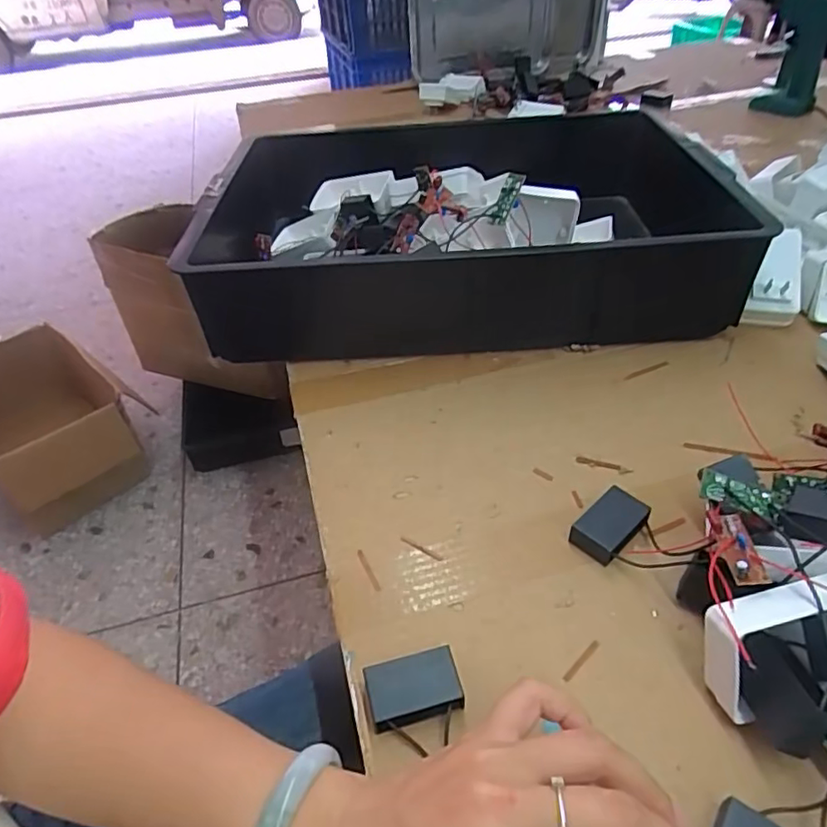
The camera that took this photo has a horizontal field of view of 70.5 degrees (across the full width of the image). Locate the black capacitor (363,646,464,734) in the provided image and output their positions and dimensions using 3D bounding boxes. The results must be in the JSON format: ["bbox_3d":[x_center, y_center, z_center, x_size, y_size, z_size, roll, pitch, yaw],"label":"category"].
[{"bbox_3d":[0.000,0.147,0.308,0.047,0.017,0.031,-12,43,-8],"label":"black capacitor"}]

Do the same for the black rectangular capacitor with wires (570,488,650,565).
[{"bbox_3d":[0.127,0.073,0.379,0.032,0.018,0.048,31,53,33],"label":"black rectangular capacitor with wires"}]

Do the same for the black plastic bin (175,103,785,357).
[{"bbox_3d":[0.069,-0.205,0.614,0.535,0.123,0.346,-3,42,2],"label":"black plastic bin"}]

